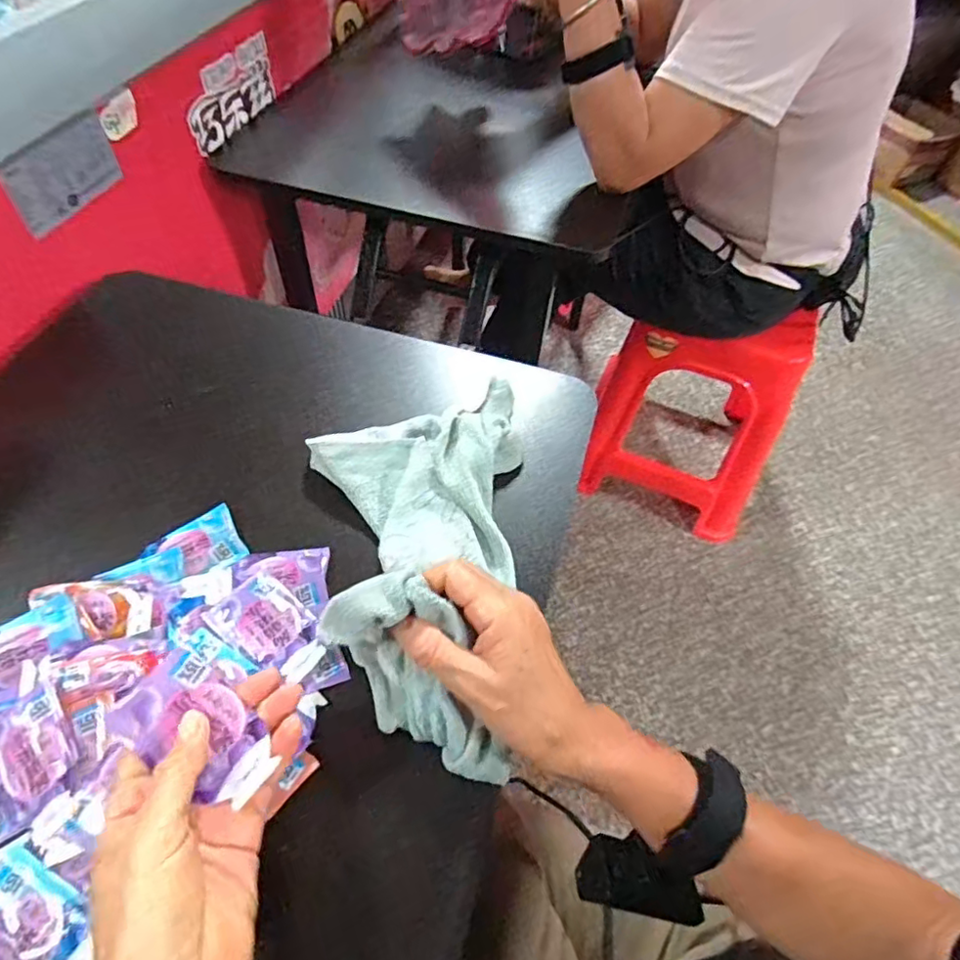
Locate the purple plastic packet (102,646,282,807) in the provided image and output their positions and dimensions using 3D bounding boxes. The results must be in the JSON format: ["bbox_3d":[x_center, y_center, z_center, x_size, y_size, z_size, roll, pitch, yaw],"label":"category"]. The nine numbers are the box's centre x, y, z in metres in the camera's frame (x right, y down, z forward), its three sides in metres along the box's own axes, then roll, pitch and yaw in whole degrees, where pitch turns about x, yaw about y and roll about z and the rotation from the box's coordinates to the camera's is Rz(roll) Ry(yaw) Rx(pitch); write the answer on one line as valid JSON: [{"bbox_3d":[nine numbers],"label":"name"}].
[{"bbox_3d":[-0.139,0.123,0.292,0.074,0.018,0.047,32,60,16],"label":"purple plastic packet"}]

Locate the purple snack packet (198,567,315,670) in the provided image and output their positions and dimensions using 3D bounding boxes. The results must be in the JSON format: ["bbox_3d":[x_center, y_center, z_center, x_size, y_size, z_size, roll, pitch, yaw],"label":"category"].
[{"bbox_3d":[-0.141,0.088,0.380,0.057,0.011,0.048,36,60,19],"label":"purple snack packet"}]

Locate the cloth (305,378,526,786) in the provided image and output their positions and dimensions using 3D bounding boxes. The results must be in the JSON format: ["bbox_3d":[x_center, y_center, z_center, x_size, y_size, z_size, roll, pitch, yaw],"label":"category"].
[{"bbox_3d":[-0.036,0.049,0.382,0.147,0.061,0.247,-2,50,-6],"label":"cloth"}]

